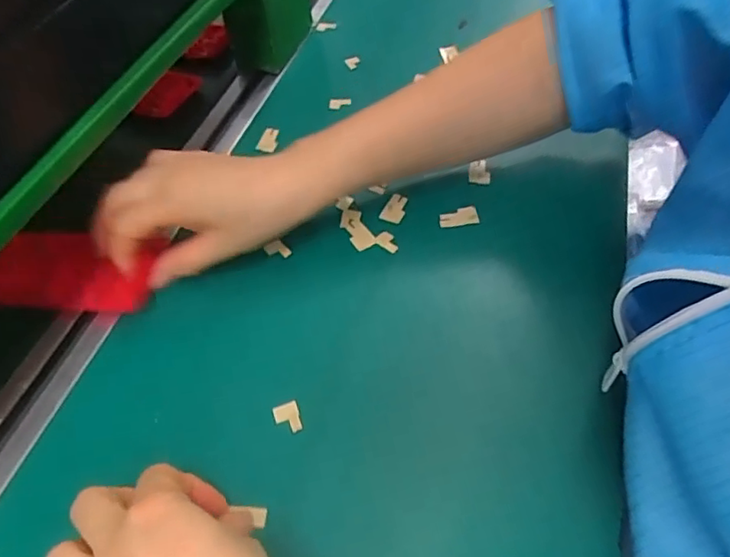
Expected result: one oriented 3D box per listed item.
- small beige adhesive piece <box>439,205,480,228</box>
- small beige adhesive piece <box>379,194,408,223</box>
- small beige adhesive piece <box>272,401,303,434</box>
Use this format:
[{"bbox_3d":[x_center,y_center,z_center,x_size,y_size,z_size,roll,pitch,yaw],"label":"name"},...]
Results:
[{"bbox_3d":[0.067,-0.045,0.414,0.028,0.004,0.016,-7,67,0],"label":"small beige adhesive piece"},{"bbox_3d":[0.022,-0.052,0.421,0.015,0.004,0.025,17,54,16],"label":"small beige adhesive piece"},{"bbox_3d":[-0.043,0.077,0.319,0.014,0.004,0.017,-17,52,-11],"label":"small beige adhesive piece"}]

